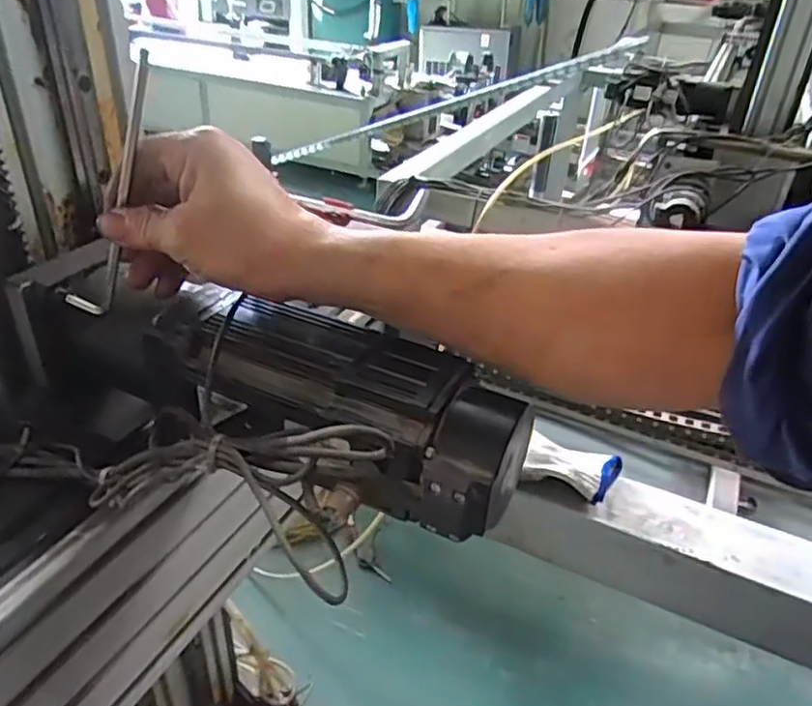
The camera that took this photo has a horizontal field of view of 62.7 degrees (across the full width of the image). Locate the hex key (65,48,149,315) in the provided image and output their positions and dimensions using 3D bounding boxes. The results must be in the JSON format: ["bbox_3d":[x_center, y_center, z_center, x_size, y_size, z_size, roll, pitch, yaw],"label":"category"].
[{"bbox_3d":[-0.158,-0.087,0.360,0.023,0.158,0.012,23,32,-9],"label":"hex key"}]

